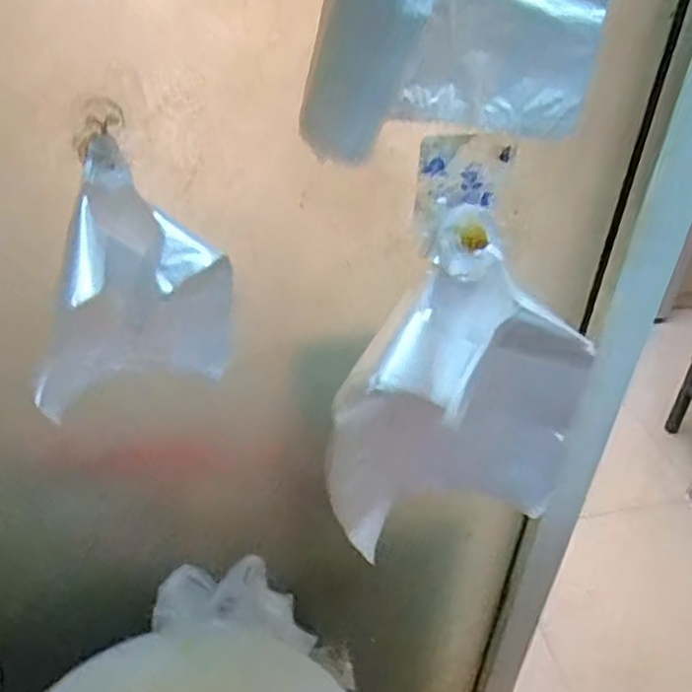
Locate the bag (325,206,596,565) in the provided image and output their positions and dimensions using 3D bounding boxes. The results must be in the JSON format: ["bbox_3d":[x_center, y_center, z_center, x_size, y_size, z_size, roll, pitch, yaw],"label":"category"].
[{"bbox_3d":[0.085,0.044,0.596,0.196,0.298,0.089,-5,40,-9],"label":"bag"}]

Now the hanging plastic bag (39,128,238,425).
[{"bbox_3d":[-0.156,-0.034,0.496,0.150,0.200,0.062,-13,41,-17],"label":"hanging plastic bag"}]

